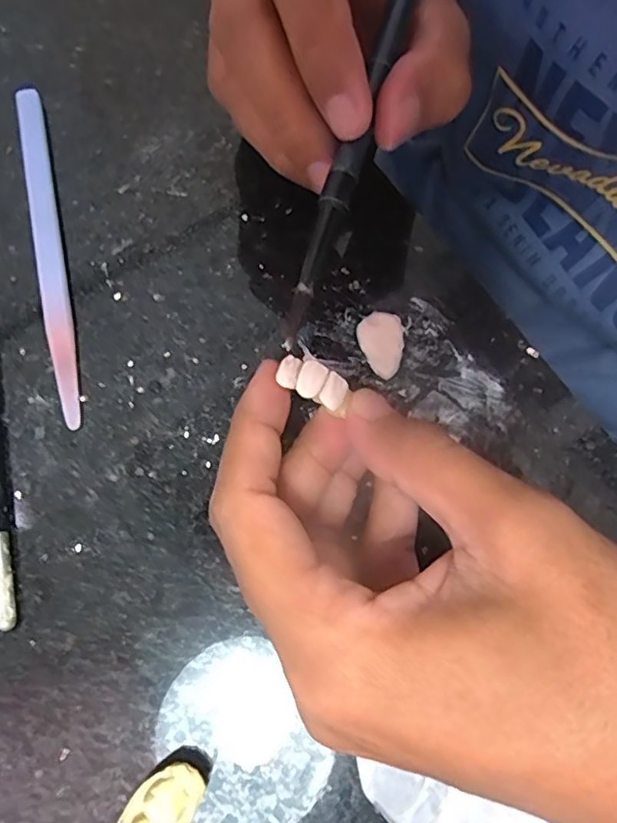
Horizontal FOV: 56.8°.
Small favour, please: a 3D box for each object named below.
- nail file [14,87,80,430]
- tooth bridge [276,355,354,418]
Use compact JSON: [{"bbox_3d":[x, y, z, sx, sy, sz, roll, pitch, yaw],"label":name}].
[{"bbox_3d":[-0.095,-0.061,0.209,0.010,0.004,0.138,-10,74,-16],"label":"nail file"},{"bbox_3d":[0.002,-0.008,0.154,0.018,0.006,0.010,18,73,5],"label":"tooth bridge"}]

